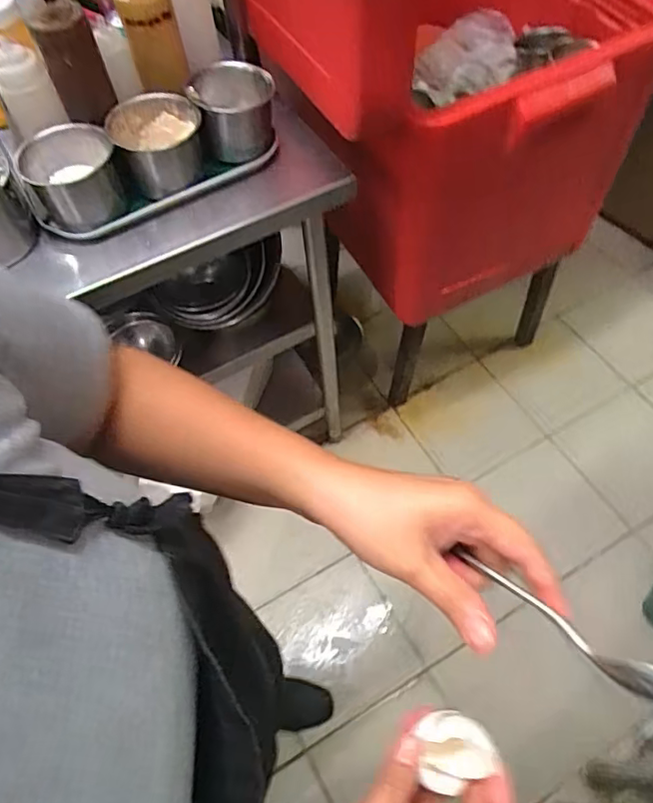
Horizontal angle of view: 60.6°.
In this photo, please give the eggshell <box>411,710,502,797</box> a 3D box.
[{"bbox_3d":[0.079,0.213,0.340,0.043,0.027,0.042,-1,59,3],"label":"eggshell"}]

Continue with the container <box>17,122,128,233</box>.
[{"bbox_3d":[-0.330,-0.299,0.736,0.106,0.087,0.119,-21,60,-10],"label":"container"}]

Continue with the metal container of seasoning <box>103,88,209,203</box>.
[{"bbox_3d":[-0.227,-0.353,0.763,0.116,0.080,0.123,-17,59,-7],"label":"metal container of seasoning"}]

